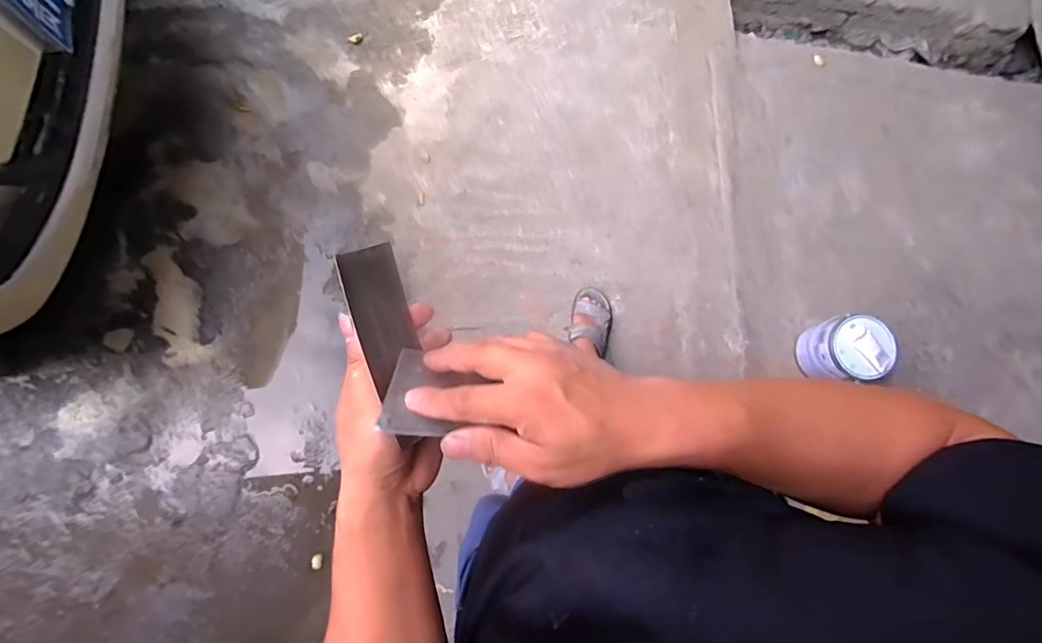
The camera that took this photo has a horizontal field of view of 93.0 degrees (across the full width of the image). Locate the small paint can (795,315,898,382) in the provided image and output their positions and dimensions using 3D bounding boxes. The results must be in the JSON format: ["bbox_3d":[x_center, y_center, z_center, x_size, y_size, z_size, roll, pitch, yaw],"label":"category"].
[{"bbox_3d":[0.867,0.073,1.297,0.195,0.188,0.176,-12,77,0],"label":"small paint can"}]

